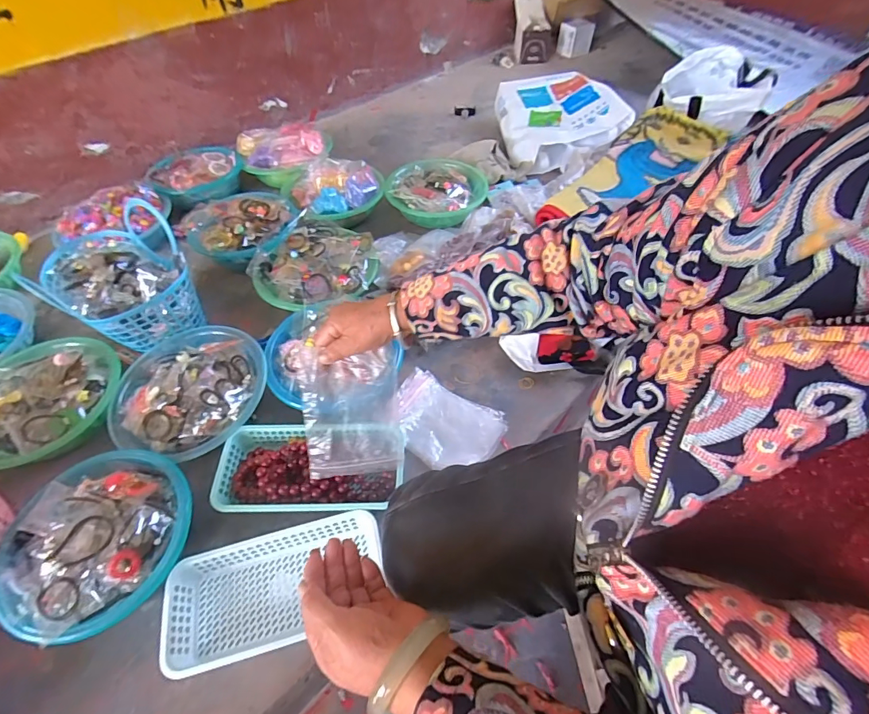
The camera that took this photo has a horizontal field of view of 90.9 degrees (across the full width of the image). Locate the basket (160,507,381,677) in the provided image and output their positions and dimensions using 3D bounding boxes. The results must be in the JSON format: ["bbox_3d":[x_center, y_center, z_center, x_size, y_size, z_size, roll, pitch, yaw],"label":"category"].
[{"bbox_3d":[-0.200,0.298,0.551,0.264,0.050,0.127,-14,53,-9],"label":"basket"}]

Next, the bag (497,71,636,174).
[{"bbox_3d":[0.341,-0.670,1.208,0.288,0.134,0.317,-8,52,-4],"label":"bag"}]

